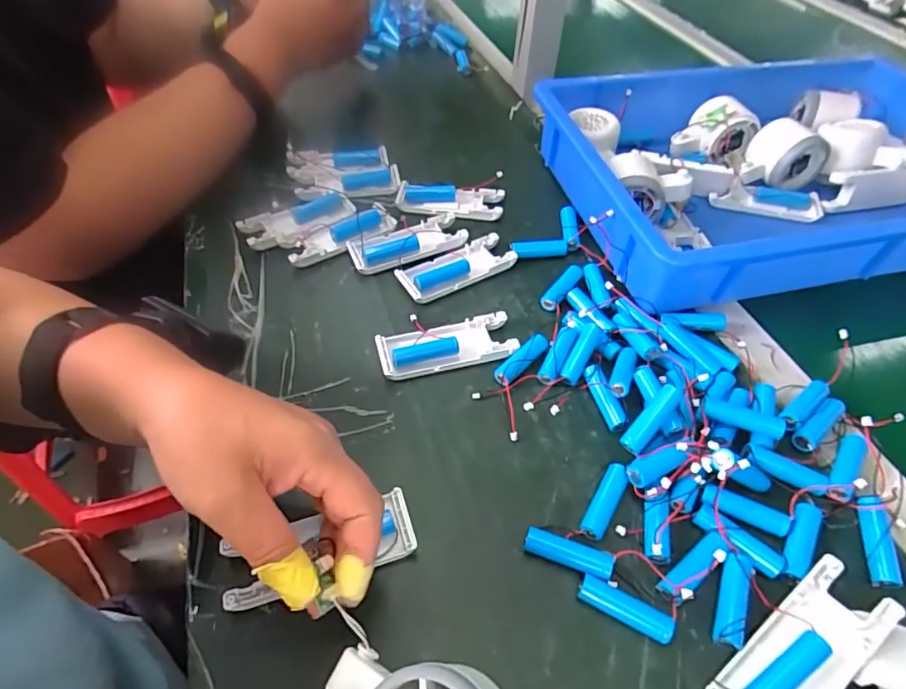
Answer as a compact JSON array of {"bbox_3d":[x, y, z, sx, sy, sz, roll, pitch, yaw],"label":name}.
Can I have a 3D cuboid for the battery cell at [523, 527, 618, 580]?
[{"bbox_3d":[0.067,0.123,0.300,0.051,0.013,0.015,16,53,11],"label":"battery cell"}]

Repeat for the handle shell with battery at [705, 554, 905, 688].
[{"bbox_3d":[0.180,0.159,0.261,0.102,0.021,0.040,-30,58,-23],"label":"handle shell with battery"}]

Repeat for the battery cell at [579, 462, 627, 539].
[{"bbox_3d":[0.095,0.098,0.319,0.014,0.014,0.049,27,56,19],"label":"battery cell"}]

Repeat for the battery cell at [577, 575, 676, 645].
[{"bbox_3d":[0.095,0.146,0.283,0.051,0.012,0.013,23,54,17],"label":"battery cell"}]

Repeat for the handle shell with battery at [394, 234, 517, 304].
[{"bbox_3d":[0.003,-0.069,0.452,0.101,0.013,0.040,-23,55,-19],"label":"handle shell with battery"}]

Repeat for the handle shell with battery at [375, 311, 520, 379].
[{"bbox_3d":[-0.005,0.001,0.395,0.103,0.014,0.039,-10,52,-9],"label":"handle shell with battery"}]

